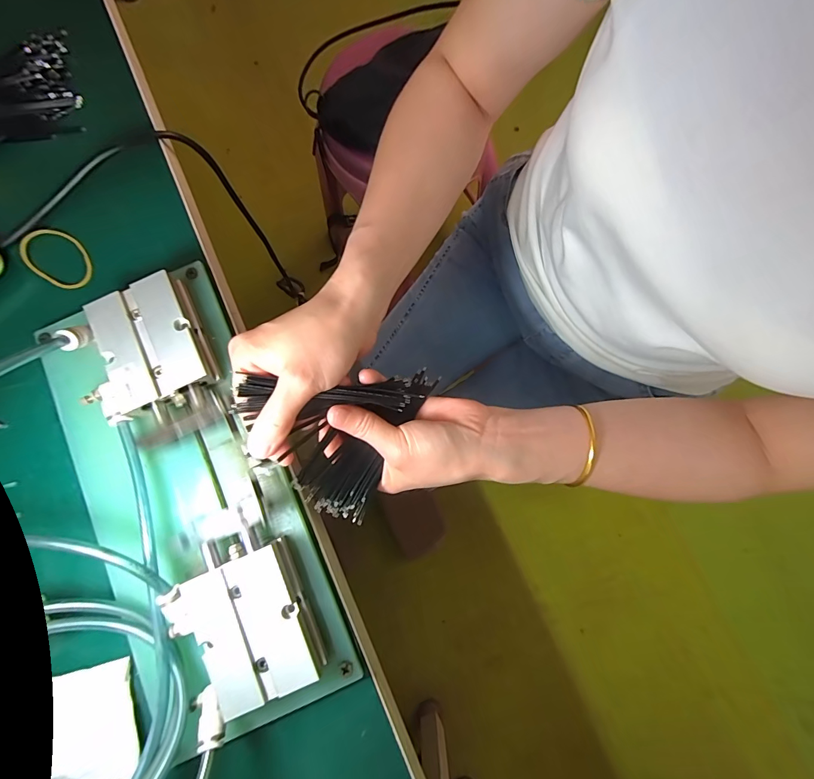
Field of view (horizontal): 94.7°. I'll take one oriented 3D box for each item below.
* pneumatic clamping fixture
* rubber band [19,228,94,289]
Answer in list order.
[{"bbox_3d":[-0.137,0.059,0.220,0.117,0.043,0.265,-25,82,-4],"label":"pneumatic clamping fixture"},{"bbox_3d":[-0.247,-0.093,0.266,0.053,0.006,0.035,29,82,-1],"label":"rubber band"}]

